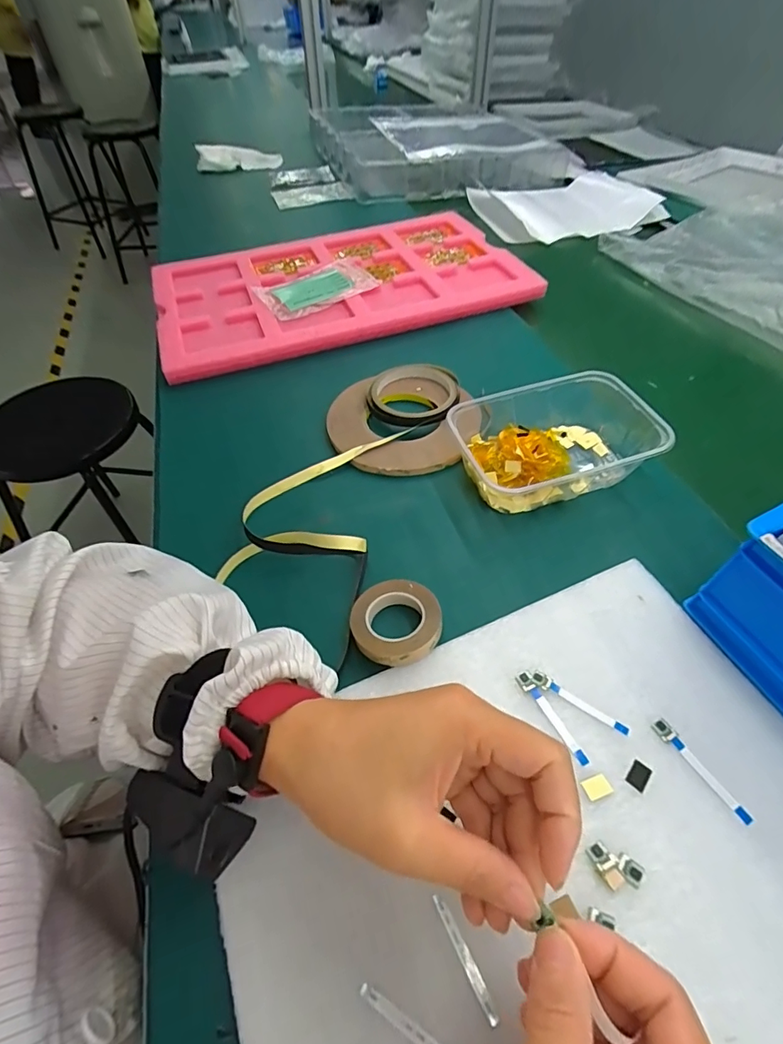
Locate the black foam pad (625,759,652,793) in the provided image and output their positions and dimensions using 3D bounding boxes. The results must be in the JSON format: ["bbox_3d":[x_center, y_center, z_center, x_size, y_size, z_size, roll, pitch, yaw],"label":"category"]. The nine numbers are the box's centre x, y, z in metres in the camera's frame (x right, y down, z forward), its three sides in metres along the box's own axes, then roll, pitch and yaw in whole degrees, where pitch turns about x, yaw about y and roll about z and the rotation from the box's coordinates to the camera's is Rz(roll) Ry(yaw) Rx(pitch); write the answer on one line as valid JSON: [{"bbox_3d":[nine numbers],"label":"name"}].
[{"bbox_3d":[0.140,0.143,0.266,0.010,0.004,0.015,34,61,27],"label":"black foam pad"}]

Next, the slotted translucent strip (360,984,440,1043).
[{"bbox_3d":[0.007,0.222,0.208,0.046,0.004,0.006,24,56,21],"label":"slotted translucent strip"}]

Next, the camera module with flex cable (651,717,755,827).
[{"bbox_3d":[0.175,0.138,0.266,0.010,0.004,0.060,-28,55,-19],"label":"camera module with flex cable"}]

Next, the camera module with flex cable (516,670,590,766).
[{"bbox_3d":[0.097,0.119,0.288,0.009,0.005,0.059,-22,53,-14],"label":"camera module with flex cable"}]

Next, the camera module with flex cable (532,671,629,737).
[{"bbox_3d":[0.116,0.111,0.291,0.060,0.004,0.008,27,57,23],"label":"camera module with flex cable"}]

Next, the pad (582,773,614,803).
[{"bbox_3d":[0.115,0.147,0.262,0.015,0.004,0.010,-16,51,-10],"label":"pad"}]

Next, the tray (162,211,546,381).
[{"bbox_3d":[-0.081,-0.337,0.654,0.470,0.026,0.292,-17,52,-10],"label":"tray"}]

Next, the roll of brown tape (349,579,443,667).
[{"bbox_3d":[0.004,0.069,0.329,0.060,0.017,0.063,-2,51,2],"label":"roll of brown tape"}]

